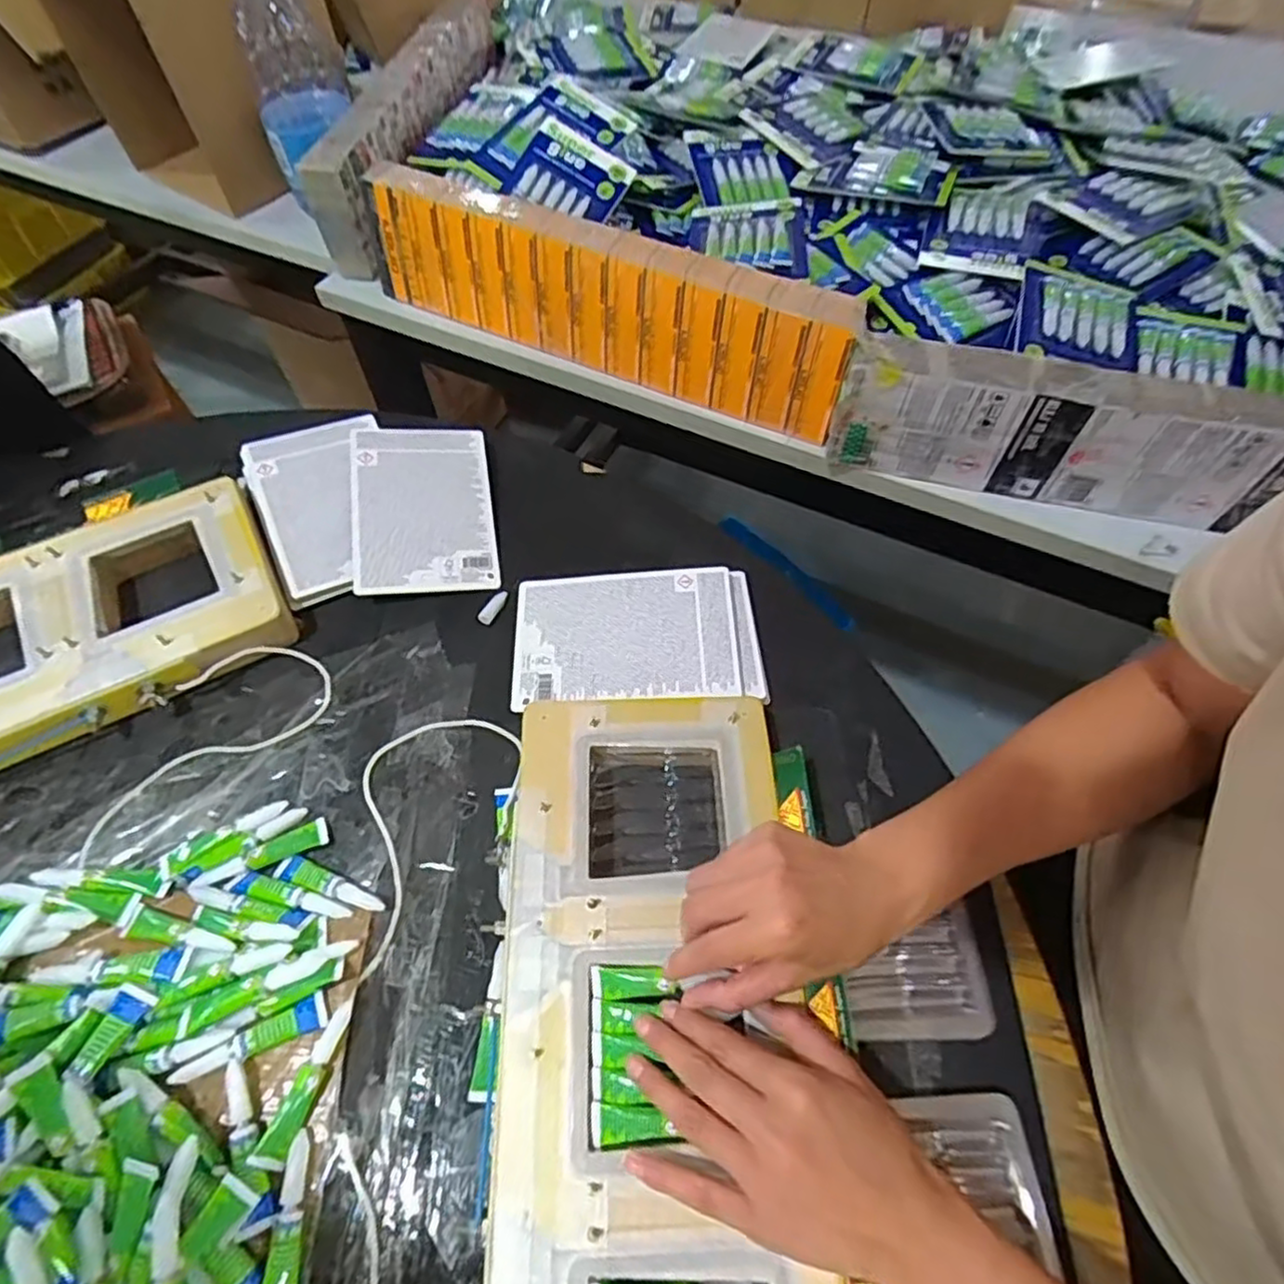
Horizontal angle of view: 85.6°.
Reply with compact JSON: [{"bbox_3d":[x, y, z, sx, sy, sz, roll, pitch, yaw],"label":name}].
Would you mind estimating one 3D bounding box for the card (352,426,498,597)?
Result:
[{"bbox_3d":[-0.189,-0.119,0.602,0.116,0.007,0.170,-4,65,-15],"label":"card"}]

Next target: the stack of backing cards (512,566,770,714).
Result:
[{"bbox_3d":[-0.003,-0.003,0.540,0.188,0.018,0.111,-4,61,3],"label":"stack of backing cards"}]

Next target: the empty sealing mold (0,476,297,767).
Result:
[{"bbox_3d":[-0.493,0.017,0.508,0.431,0.039,0.181,-27,62,-14],"label":"empty sealing mold"}]

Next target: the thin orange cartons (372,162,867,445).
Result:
[{"bbox_3d":[-0.042,-0.333,0.671,0.509,0.122,0.060,26,62,15],"label":"thin orange cartons"}]

